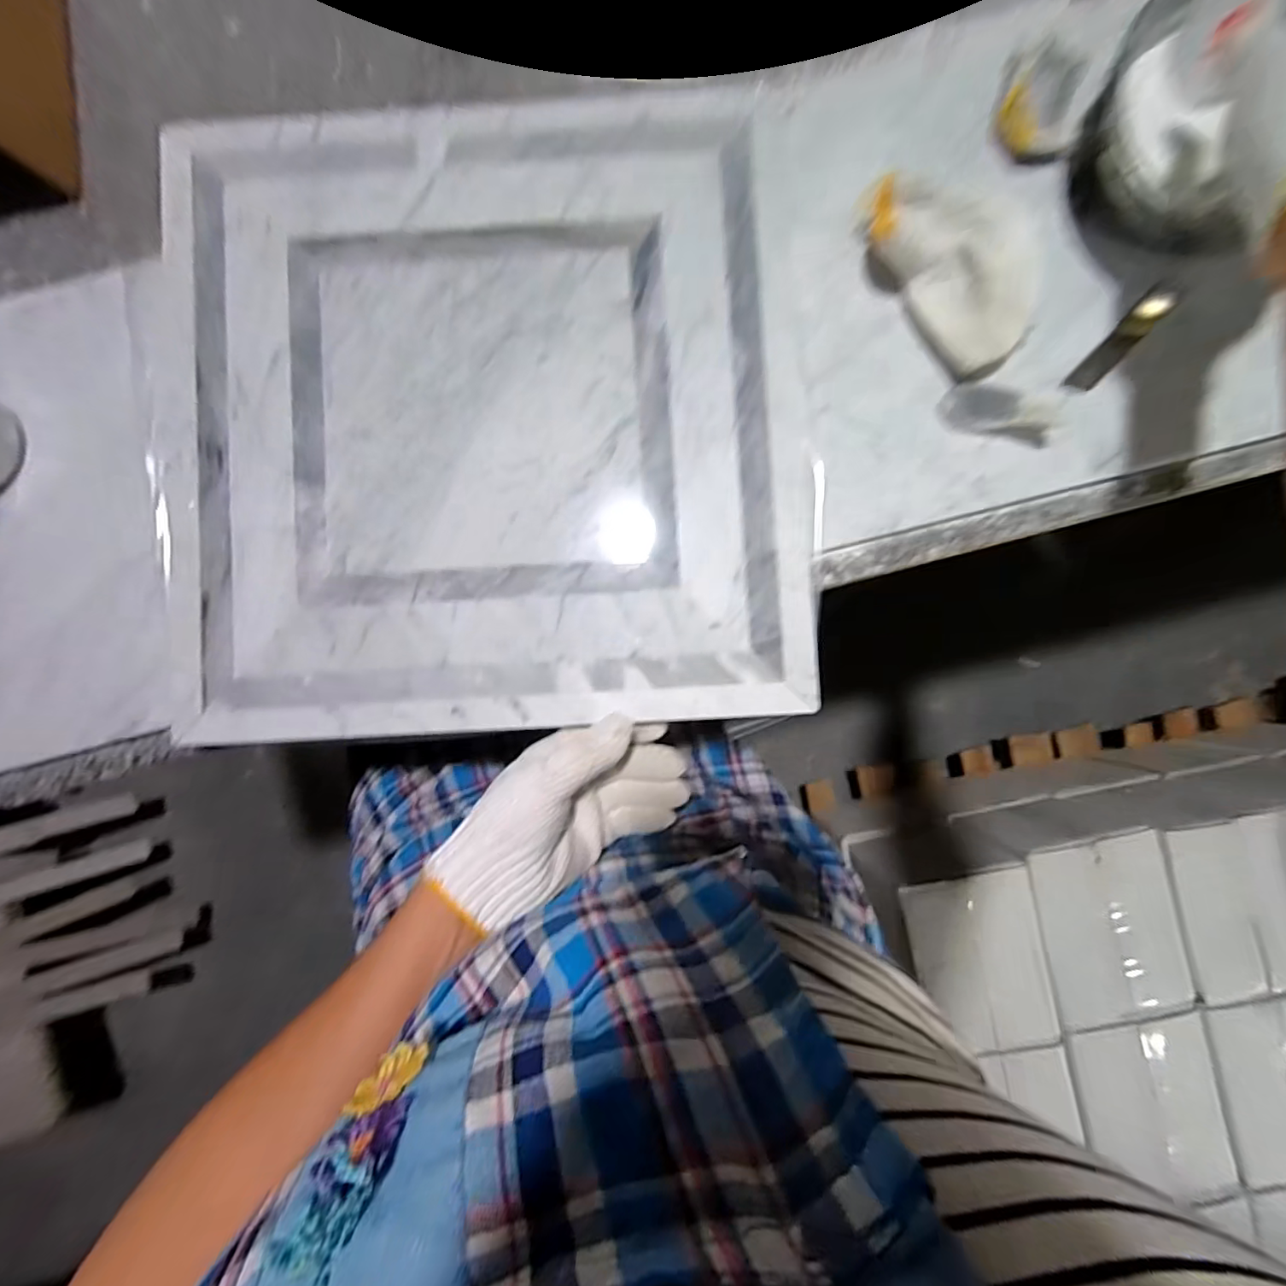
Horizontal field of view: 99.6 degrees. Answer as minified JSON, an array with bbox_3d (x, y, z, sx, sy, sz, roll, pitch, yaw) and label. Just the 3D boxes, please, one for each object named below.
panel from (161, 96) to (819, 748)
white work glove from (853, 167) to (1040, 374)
[{"bbox_3d":[-0.106,-0.147,0.348,0.395,0.026,0.399,-3,85,0],"label":"panel"},{"bbox_3d":[0.191,-0.235,0.334,0.061,0.041,0.130,-34,87,-1],"label":"white work glove"}]

